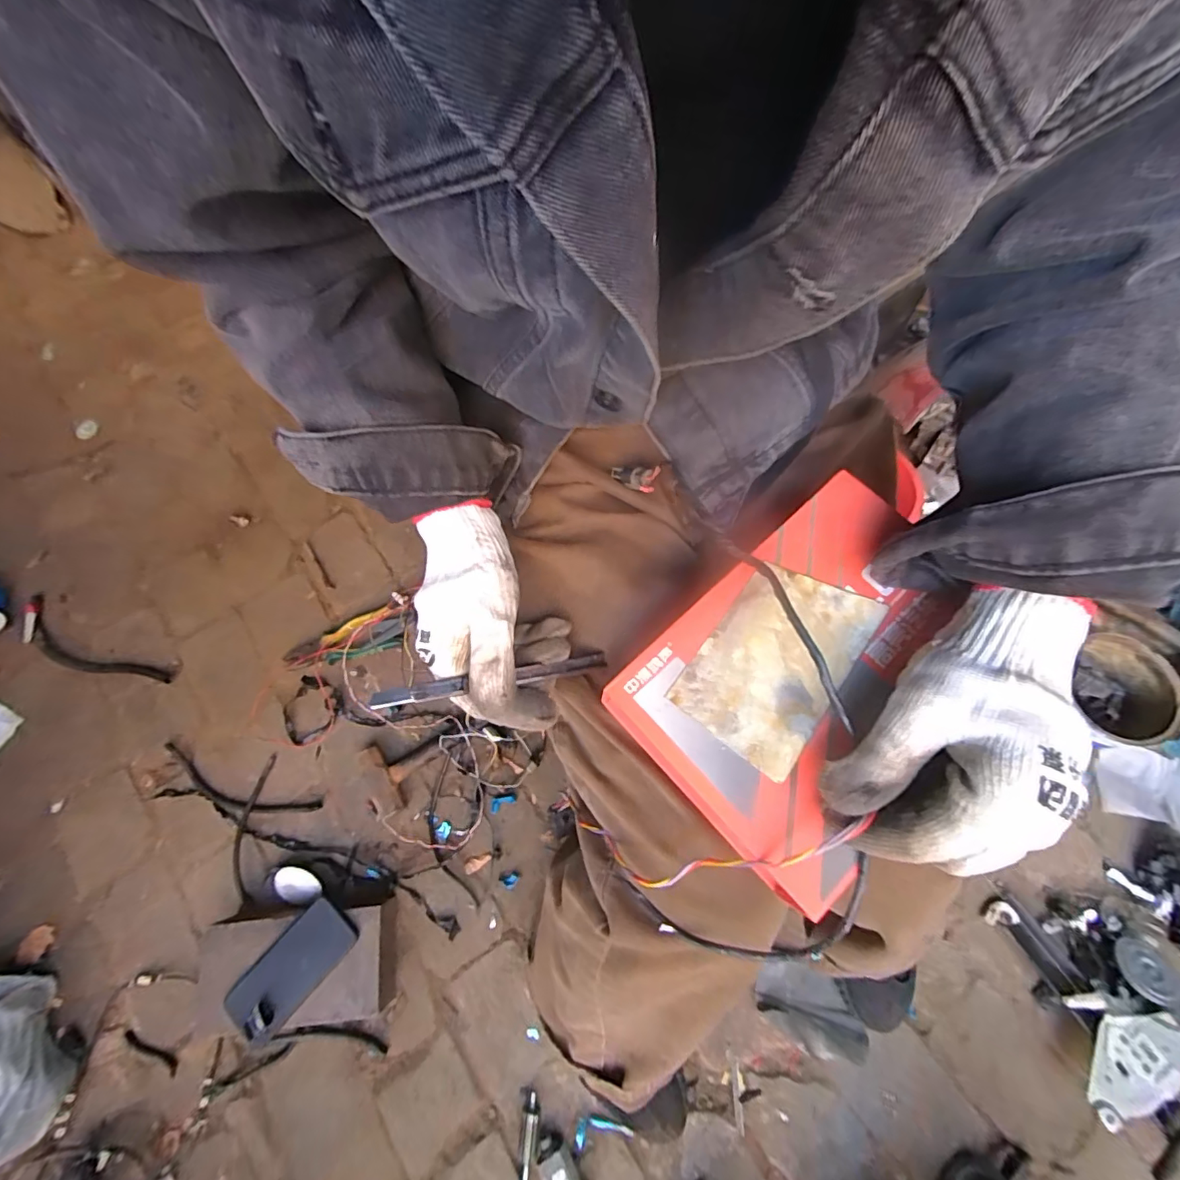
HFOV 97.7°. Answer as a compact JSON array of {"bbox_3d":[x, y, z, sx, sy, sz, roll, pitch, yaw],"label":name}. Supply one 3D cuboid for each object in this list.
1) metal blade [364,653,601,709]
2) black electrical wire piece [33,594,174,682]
[{"bbox_3d":[-0.058,0.056,0.327,0.148,0.006,0.011,-6,66,-24],"label":"metal blade"},{"bbox_3d":[-0.808,0.098,0.826,0.294,0.009,0.063,27,69,9],"label":"black electrical wire piece"}]

